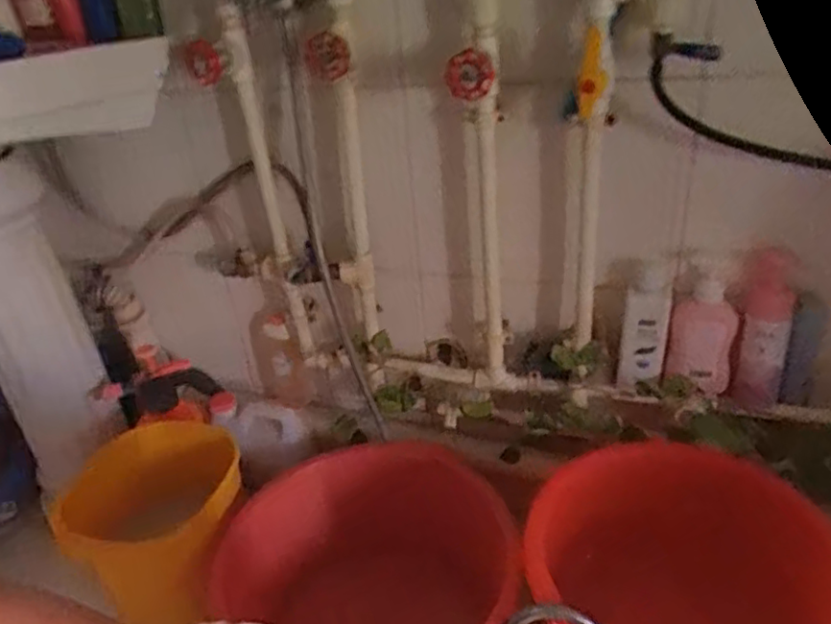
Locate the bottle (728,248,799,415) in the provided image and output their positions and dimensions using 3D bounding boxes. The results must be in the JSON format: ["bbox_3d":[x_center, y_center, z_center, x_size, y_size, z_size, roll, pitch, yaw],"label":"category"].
[{"bbox_3d":[0.398,0.022,0.717,0.050,0.185,0.038,13,34,29],"label":"bottle"}]

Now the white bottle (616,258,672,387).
[{"bbox_3d":[0.275,0.015,0.755,0.051,0.155,0.031,7,32,21],"label":"white bottle"}]

